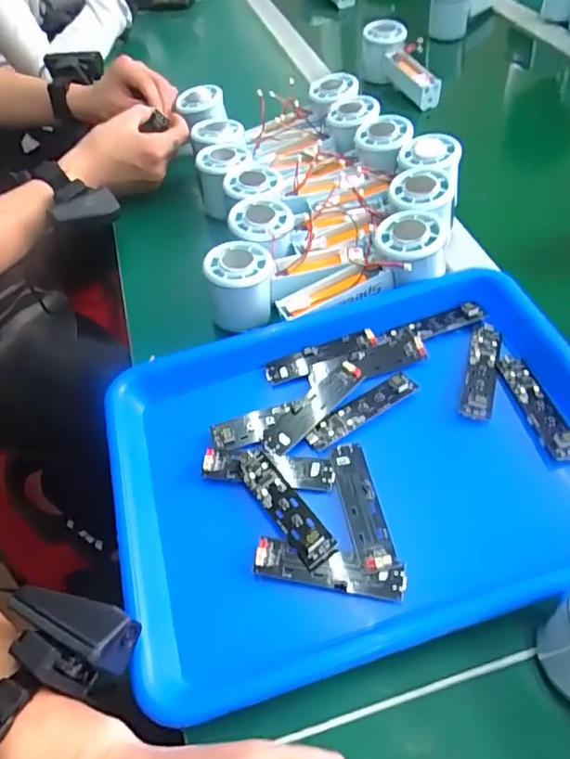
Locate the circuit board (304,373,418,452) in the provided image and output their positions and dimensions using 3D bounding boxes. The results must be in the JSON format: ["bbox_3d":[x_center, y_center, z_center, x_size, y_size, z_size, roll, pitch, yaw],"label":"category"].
[{"bbox_3d":[0.055,0.021,0.407,0.089,0.008,0.022,-28,53,-15],"label":"circuit board"}]

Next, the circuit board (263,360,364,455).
[{"bbox_3d":[0.020,0.020,0.410,0.090,0.011,0.023,-39,57,-22],"label":"circuit board"}]

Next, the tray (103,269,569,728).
[{"bbox_3d":[0.053,0.052,0.386,0.321,0.068,0.249,-15,57,-7],"label":"tray"}]

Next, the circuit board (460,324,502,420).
[{"bbox_3d":[0.150,-0.011,0.417,0.022,0.012,0.091,12,54,16],"label":"circuit board"}]

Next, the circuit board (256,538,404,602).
[{"bbox_3d":[0.027,0.117,0.340,0.091,0.009,0.022,6,53,12],"label":"circuit board"}]

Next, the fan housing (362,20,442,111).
[{"bbox_3d":[0.150,-0.408,0.727,0.051,0.069,0.160,-17,51,-6],"label":"fan housing"}]

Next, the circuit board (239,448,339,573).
[{"bbox_3d":[-0.001,0.081,0.365,0.024,0.009,0.096,-36,51,-9],"label":"circuit board"}]

